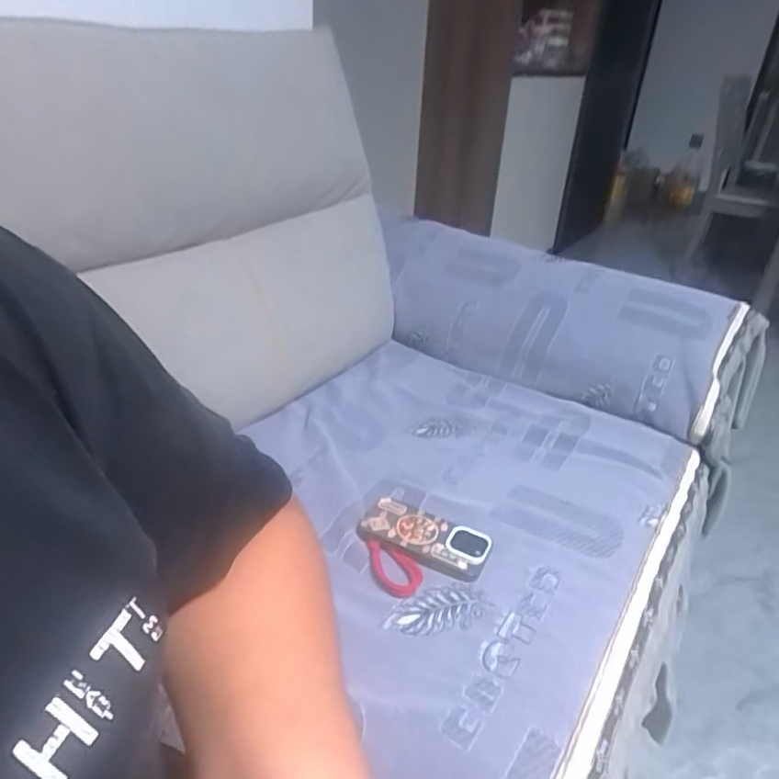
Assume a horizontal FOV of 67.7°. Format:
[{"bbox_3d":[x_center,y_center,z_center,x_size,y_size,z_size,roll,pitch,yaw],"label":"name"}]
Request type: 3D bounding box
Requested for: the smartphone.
[{"bbox_3d":[0.040,0.169,0.675,0.150,0.015,0.073,16,33,22],"label":"smartphone"}]

